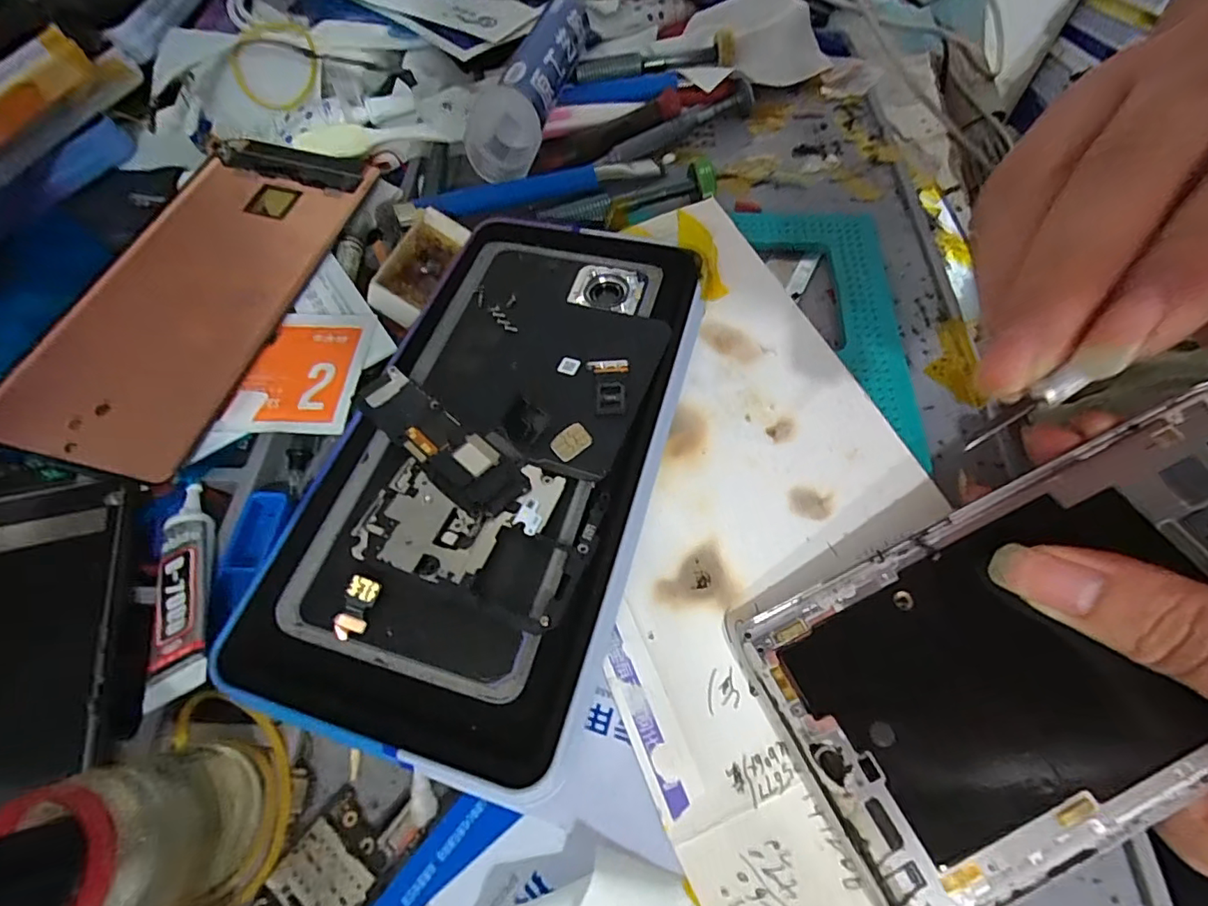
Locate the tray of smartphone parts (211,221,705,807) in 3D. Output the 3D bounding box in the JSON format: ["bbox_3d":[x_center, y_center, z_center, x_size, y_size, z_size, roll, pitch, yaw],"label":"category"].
[{"bbox_3d":[-0.036,-0.008,0.174,0.109,0.016,0.183,13,62,9],"label":"tray of smartphone parts"}]

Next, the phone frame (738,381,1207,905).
[{"bbox_3d":[0.121,0.041,0.138,0.160,0.008,0.072,-28,67,-5],"label":"phone frame"}]

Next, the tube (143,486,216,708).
[{"bbox_3d":[-0.120,0.035,0.154,0.018,0.008,0.066,-18,62,-8],"label":"tube"}]

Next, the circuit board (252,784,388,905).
[{"bbox_3d":[-0.069,0.104,0.132,0.024,0.006,0.032,30,65,17],"label":"circuit board"}]

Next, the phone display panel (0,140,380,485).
[{"bbox_3d":[-0.150,-0.065,0.205,0.068,0.004,0.156,15,63,1],"label":"phone display panel"}]

